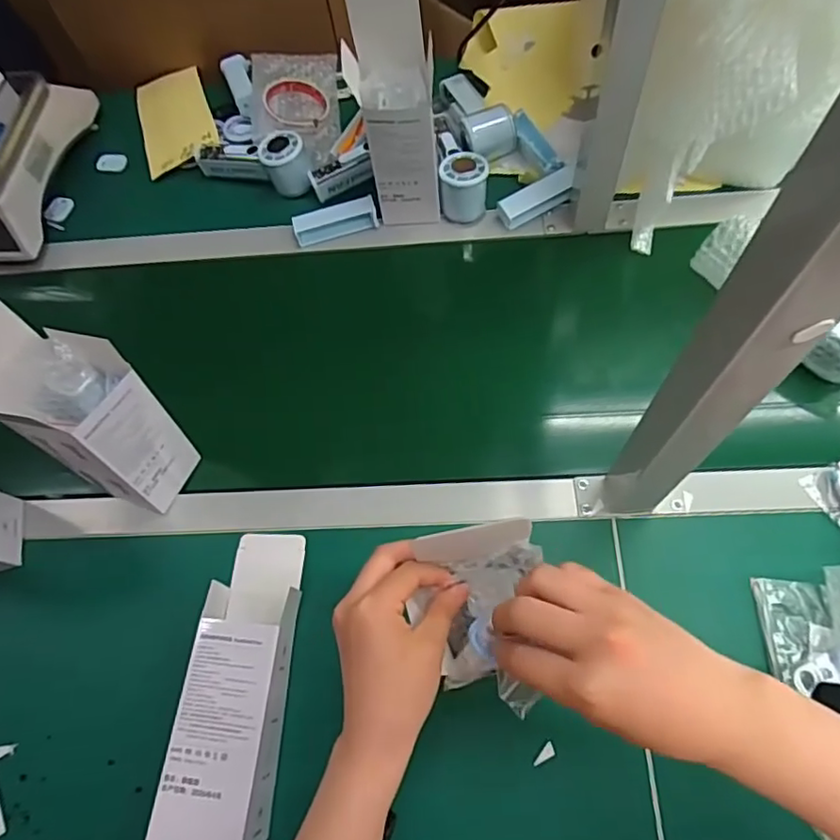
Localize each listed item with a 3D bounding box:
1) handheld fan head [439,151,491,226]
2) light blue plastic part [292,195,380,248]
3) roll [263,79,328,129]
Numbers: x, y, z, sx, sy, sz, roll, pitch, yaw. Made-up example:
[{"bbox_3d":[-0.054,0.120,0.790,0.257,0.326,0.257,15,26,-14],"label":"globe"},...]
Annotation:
[{"bbox_3d":[0.052,-0.277,0.695,0.059,0.059,0.052,2,66,1],"label":"handheld fan head"},{"bbox_3d":[-0.102,-0.241,0.709,0.099,0.032,0.028,-15,66,-1],"label":"light blue plastic part"},{"bbox_3d":[-0.164,-0.425,0.778,0.082,0.020,0.093,-12,67,-5],"label":"roll"}]

